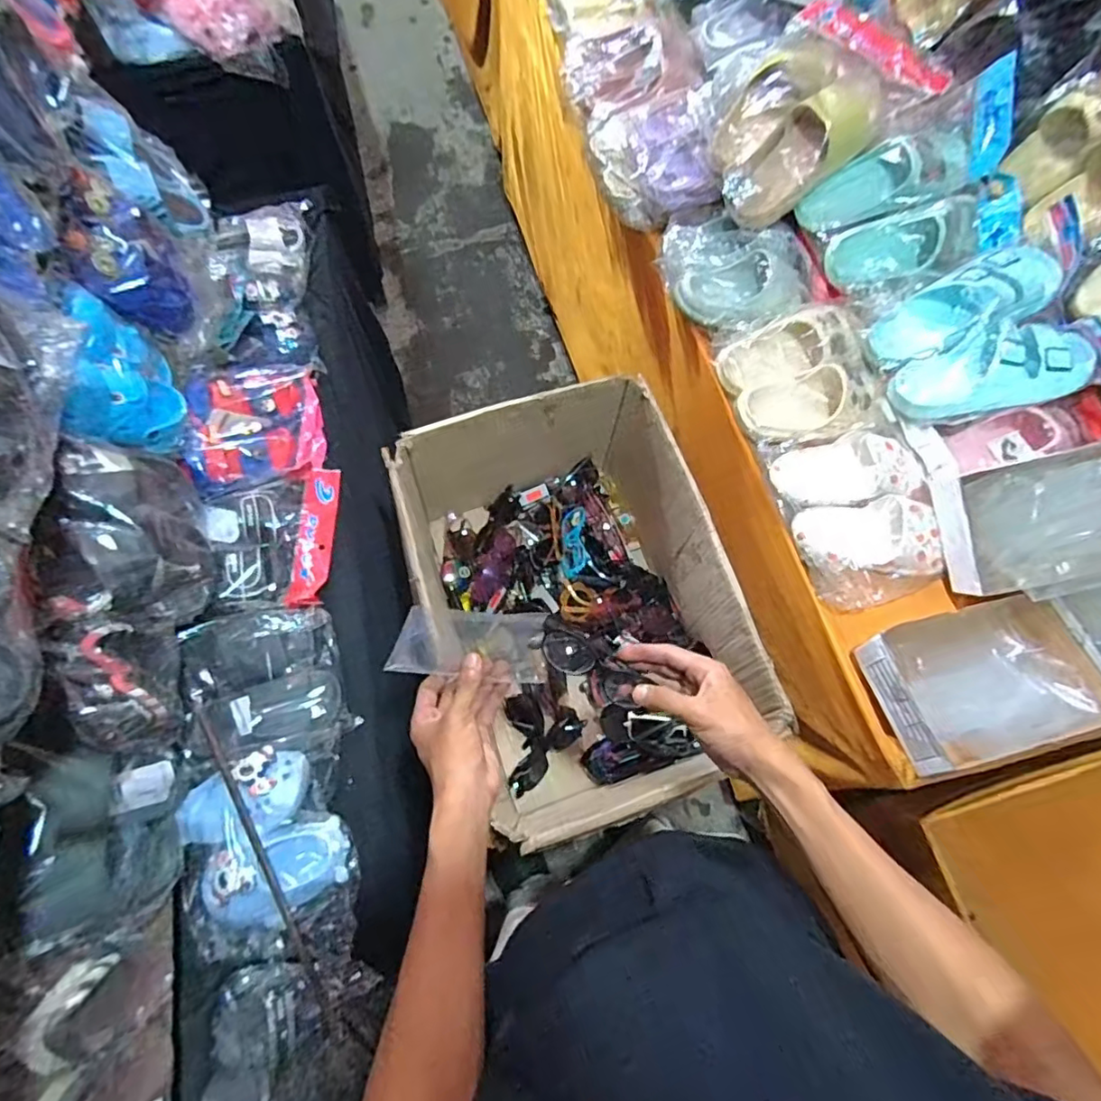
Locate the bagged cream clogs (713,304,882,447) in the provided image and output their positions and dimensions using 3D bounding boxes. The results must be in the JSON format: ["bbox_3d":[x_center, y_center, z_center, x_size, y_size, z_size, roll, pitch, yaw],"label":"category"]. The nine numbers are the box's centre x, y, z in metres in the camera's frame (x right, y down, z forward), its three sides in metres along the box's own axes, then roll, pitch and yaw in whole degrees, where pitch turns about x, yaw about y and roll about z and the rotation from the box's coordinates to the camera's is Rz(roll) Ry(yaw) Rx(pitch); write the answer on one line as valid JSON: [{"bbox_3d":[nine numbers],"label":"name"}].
[{"bbox_3d":[0.367,-0.245,0.845,0.222,0.079,0.178,-16,71,-8],"label":"bagged cream clogs"}]

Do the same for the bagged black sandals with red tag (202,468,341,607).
[{"bbox_3d":[-0.357,-0.023,0.749,0.142,0.046,0.190,-3,70,-3],"label":"bagged black sandals with red tag"}]

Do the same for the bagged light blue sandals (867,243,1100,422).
[{"bbox_3d":[0.608,-0.284,0.825,0.253,0.090,0.227,-28,77,20],"label":"bagged light blue sandals"}]

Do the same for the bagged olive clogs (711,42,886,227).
[{"bbox_3d":[0.355,-0.631,0.879,0.264,0.073,0.184,-39,78,10],"label":"bagged olive clogs"}]

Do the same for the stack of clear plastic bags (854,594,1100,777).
[{"bbox_3d":[0.514,0.151,0.693,0.242,0.062,0.161,-16,71,-8],"label":"stack of clear plastic bags"}]

